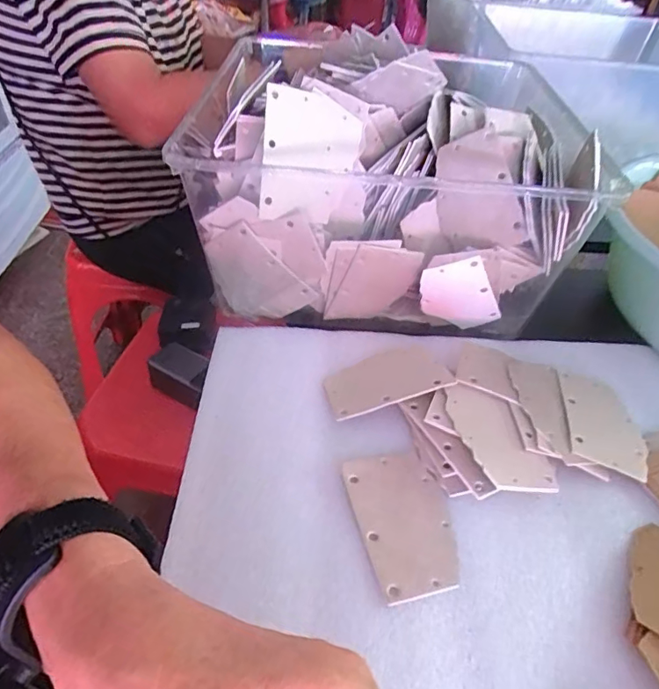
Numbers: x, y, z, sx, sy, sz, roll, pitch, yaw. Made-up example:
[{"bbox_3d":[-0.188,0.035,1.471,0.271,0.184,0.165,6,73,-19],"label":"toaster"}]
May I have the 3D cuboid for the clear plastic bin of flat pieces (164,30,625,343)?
[{"bbox_3d":[0.038,-0.113,0.406,0.291,0.151,0.166,8,44,5],"label":"clear plastic bin of flat pieces"}]

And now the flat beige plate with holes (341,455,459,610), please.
[{"bbox_3d":[0.045,0.100,0.298,0.055,0.005,0.083,-9,45,-14],"label":"flat beige plate with holes"}]

